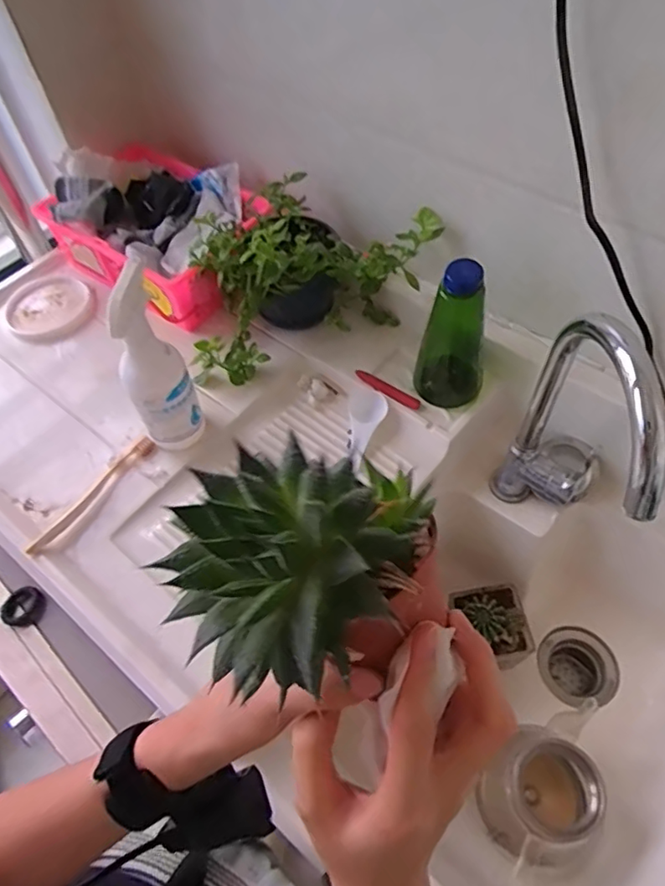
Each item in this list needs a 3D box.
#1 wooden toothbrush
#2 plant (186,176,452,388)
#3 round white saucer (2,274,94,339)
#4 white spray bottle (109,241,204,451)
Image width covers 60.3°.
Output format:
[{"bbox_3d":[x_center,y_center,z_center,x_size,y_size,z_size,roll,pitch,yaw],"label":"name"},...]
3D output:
[{"bbox_3d":[-0.286,0.060,0.684,0.016,0.015,0.186,32,64,22],"label":"wooden toothbrush"},{"bbox_3d":[-0.041,-0.234,0.765,0.314,0.177,0.182,-16,57,-6],"label":"plant"},{"bbox_3d":[-0.433,-0.210,0.874,0.125,0.022,0.139,-31,60,-15],"label":"round white saucer"},{"bbox_3d":[-0.197,-0.091,0.640,0.079,0.230,0.076,-20,58,-9],"label":"white spray bottle"}]

